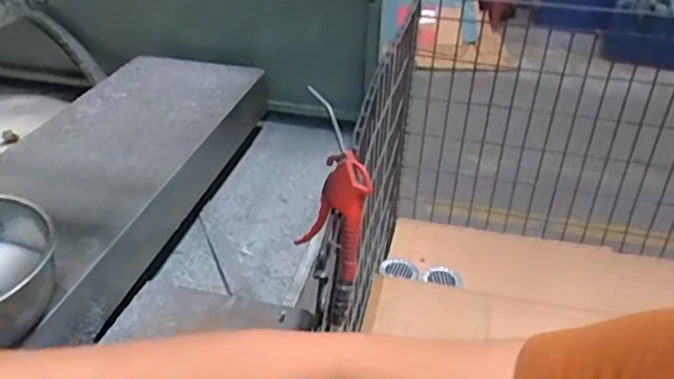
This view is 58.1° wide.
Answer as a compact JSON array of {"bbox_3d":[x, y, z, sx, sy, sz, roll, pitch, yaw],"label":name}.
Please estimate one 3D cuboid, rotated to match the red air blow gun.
[{"bbox_3d":[-0.005,0.000,0.651,0.089,0.202,0.022,14,15,43],"label":"red air blow gun"}]

